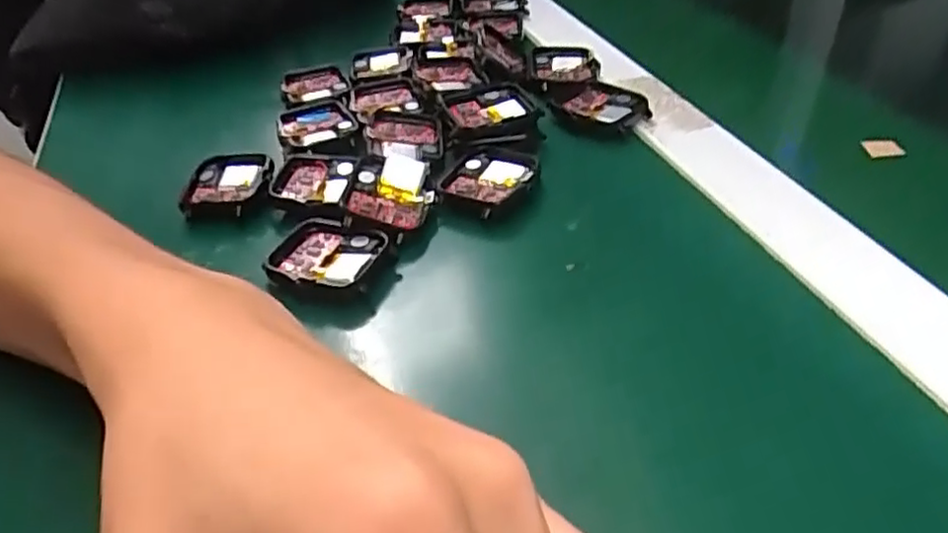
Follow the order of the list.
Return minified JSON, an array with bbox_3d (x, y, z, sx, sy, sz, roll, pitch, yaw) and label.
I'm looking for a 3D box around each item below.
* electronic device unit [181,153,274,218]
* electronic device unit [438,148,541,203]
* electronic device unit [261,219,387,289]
[{"bbox_3d":[-0.115,-0.039,0.325,0.039,0.010,0.041,-7,39,-4],"label":"electronic device unit"},{"bbox_3d":[0.006,-0.040,0.312,0.038,0.007,0.042,16,43,23],"label":"electronic device unit"},{"bbox_3d":[-0.060,-0.005,0.276,0.044,0.007,0.036,13,42,20],"label":"electronic device unit"}]

